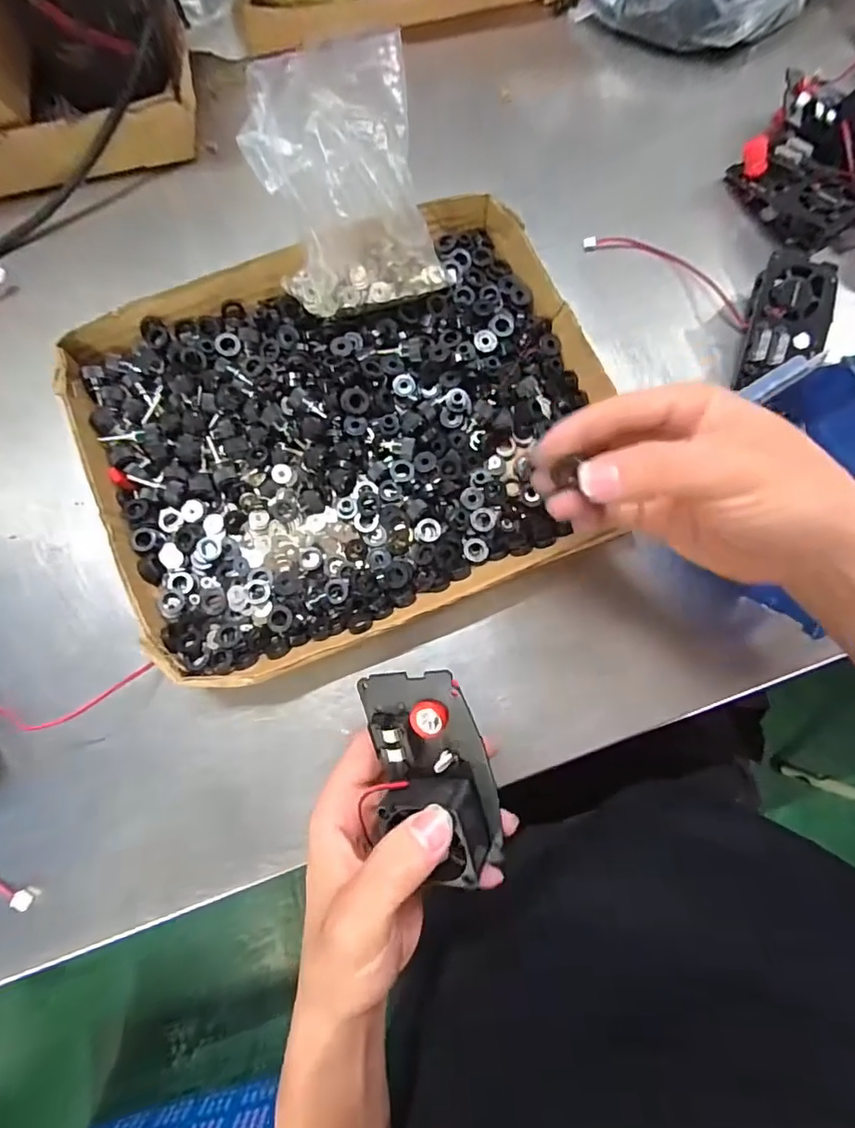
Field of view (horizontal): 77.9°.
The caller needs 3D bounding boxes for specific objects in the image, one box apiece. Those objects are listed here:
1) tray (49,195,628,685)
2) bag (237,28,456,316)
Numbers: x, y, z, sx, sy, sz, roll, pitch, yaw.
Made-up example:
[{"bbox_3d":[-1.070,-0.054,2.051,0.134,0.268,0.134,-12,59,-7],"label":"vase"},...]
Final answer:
[{"bbox_3d":[-0.045,-0.084,0.343,0.312,0.040,0.244,-22,85,-6],"label":"tray"},{"bbox_3d":[-0.040,-0.212,0.304,0.108,0.118,0.063,-15,81,-5],"label":"bag"}]

